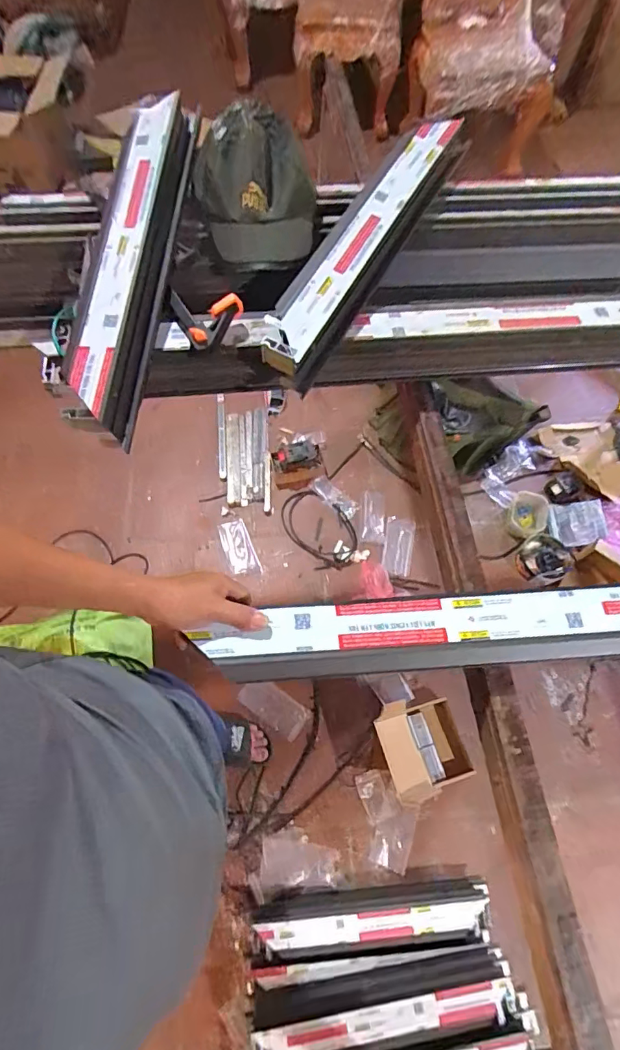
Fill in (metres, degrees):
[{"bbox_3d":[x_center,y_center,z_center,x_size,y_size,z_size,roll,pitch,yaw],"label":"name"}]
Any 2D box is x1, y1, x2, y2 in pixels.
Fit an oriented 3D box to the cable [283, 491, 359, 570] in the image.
[{"bbox_3d":[0.036,0.008,1.545,0.190,0.033,0.294,-31,69,-15],"label":"cable"}]

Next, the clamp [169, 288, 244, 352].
[{"bbox_3d":[-0.136,-0.261,0.642,0.092,0.045,0.069,-1,64,-2],"label":"clamp"}]

